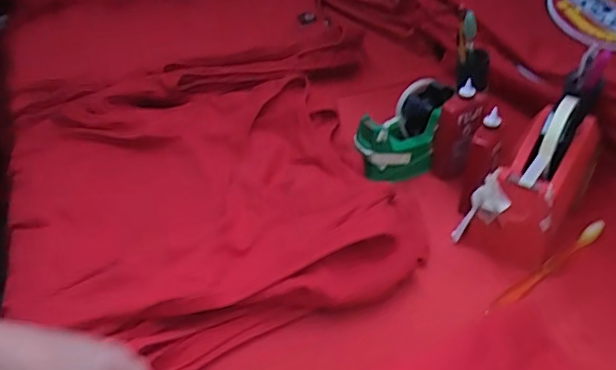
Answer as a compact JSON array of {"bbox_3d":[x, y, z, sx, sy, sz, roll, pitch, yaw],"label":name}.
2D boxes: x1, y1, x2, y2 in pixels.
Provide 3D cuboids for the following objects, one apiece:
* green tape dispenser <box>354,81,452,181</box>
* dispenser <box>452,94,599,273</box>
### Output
[{"bbox_3d":[0.116,-0.058,0.685,0.121,0.104,0.057,-16,41,-20],"label":"green tape dispenser"},{"bbox_3d":[0.238,-0.017,0.588,0.093,0.108,0.174,25,44,28],"label":"dispenser"}]

